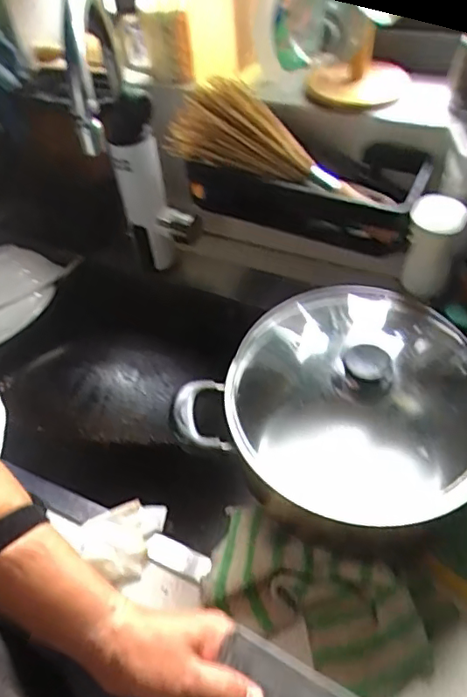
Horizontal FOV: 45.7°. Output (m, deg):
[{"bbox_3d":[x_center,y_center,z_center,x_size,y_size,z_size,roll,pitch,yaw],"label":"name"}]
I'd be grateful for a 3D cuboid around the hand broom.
[{"bbox_3d":[0.065,-0.241,0.678,0.277,0.095,0.056,25,54,8],"label":"hand broom"}]

